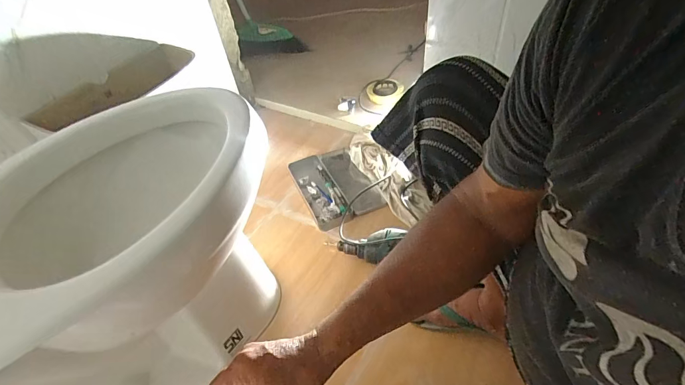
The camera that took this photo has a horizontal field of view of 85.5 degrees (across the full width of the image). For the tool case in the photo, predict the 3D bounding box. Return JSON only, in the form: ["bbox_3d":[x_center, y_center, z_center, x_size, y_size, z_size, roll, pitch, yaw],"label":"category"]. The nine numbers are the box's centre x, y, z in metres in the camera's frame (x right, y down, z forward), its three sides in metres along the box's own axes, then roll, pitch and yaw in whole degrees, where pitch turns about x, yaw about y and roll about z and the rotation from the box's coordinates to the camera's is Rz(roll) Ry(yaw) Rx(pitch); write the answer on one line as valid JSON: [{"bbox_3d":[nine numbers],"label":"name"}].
[{"bbox_3d":[-0.021,-0.028,1.018,0.189,0.036,0.280,-21,45,-13],"label":"tool case"}]

